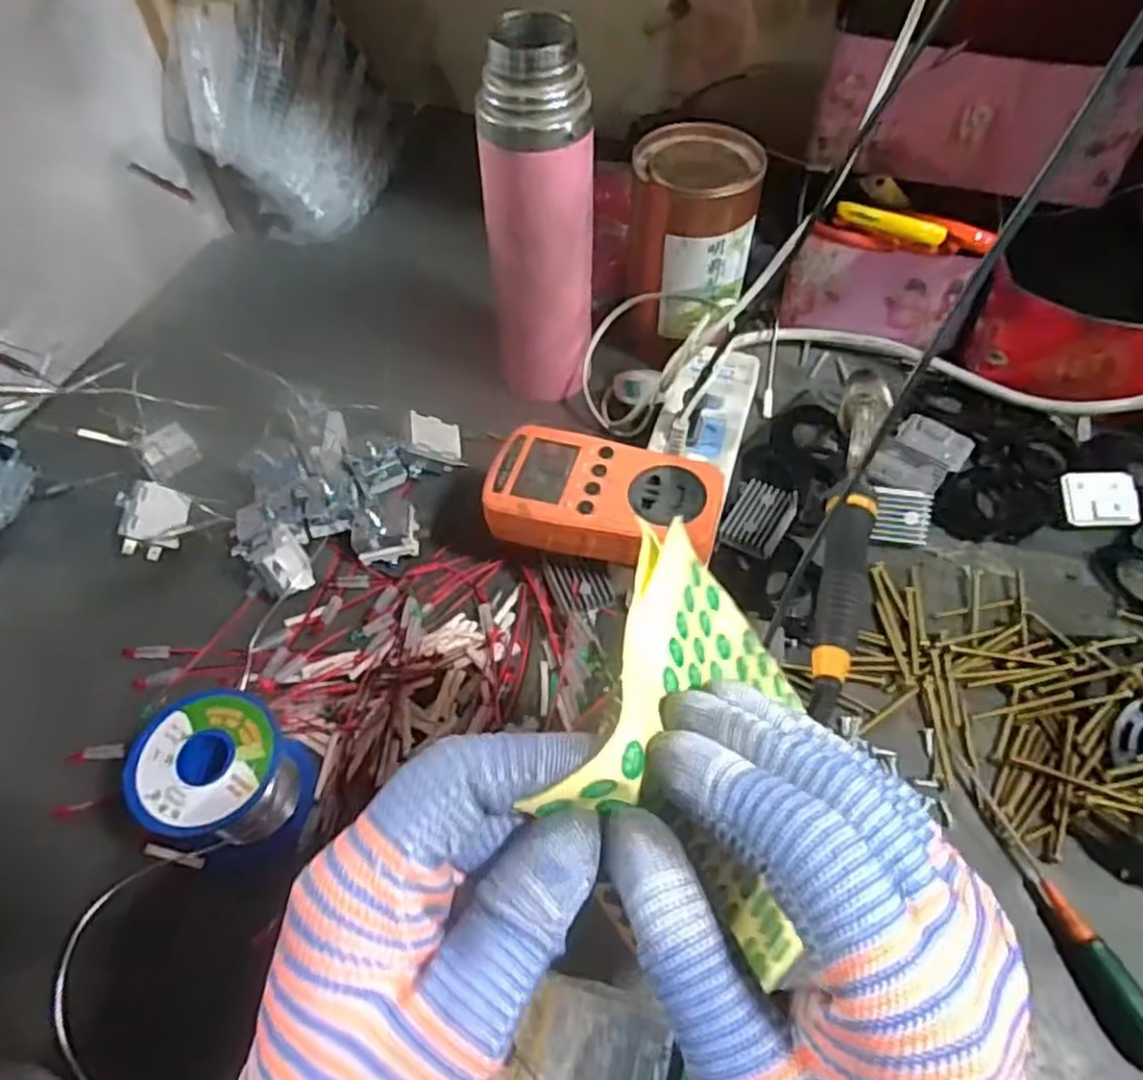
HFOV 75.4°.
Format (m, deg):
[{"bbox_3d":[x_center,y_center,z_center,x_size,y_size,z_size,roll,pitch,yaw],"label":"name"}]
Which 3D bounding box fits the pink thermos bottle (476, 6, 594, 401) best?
[{"bbox_3d":[-0.017,-0.185,0.456,0.063,0.213,0.060,-1,56,0],"label":"pink thermos bottle"}]

